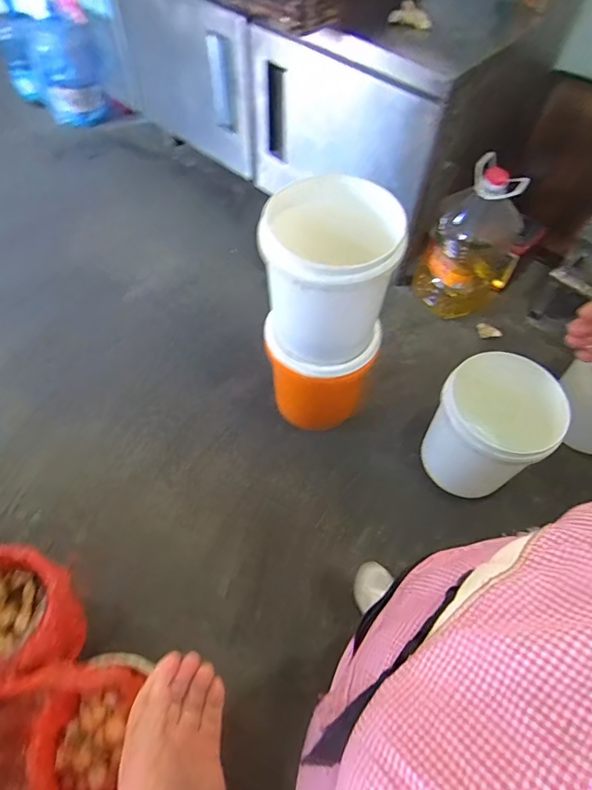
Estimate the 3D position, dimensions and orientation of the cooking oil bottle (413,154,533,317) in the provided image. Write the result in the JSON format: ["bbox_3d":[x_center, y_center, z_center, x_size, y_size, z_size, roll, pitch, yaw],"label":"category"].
[{"bbox_3d":[0.649,-0.562,1.701,0.304,0.526,0.345,29,61,16],"label":"cooking oil bottle"}]

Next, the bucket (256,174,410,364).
[{"bbox_3d":[0.070,-0.276,1.138,0.300,0.363,0.275,1,57,-2],"label":"bucket"}]

